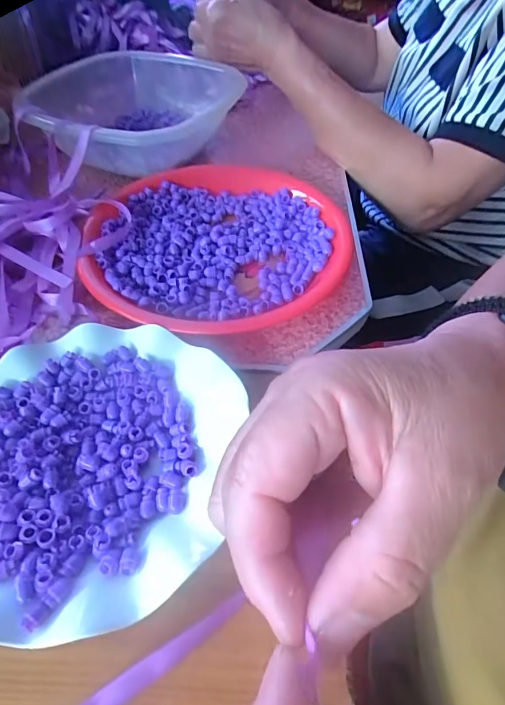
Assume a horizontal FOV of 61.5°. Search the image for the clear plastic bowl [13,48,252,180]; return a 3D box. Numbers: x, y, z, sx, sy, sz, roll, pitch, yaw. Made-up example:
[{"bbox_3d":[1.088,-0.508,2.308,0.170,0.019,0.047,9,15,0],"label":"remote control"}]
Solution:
[{"bbox_3d":[-0.141,-0.267,0.484,0.219,0.077,0.238,12,52,10],"label":"clear plastic bowl"}]

